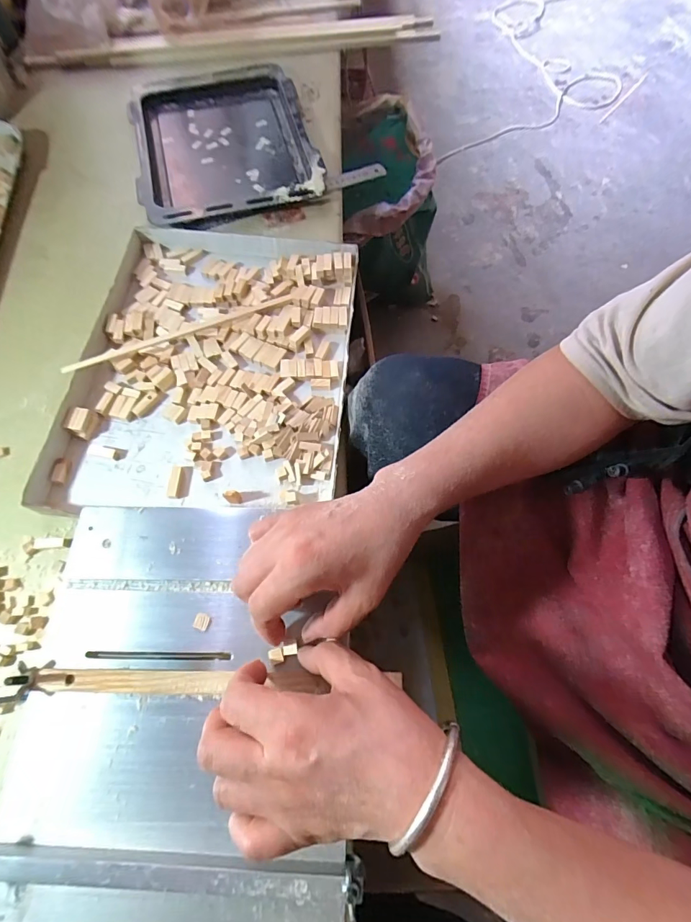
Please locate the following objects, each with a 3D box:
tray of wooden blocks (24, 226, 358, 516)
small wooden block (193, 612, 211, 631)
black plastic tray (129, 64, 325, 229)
[{"bbox_3d":[-0.157,-0.120,0.513,0.315,0.036,0.390,4,67,0],"label":"tray of wooden blocks"},{"bbox_3d":[-0.110,0.122,0.322,0.011,0.004,0.011,16,68,5],"label":"small wooden block"},{"bbox_3d":[-0.195,-0.503,0.670,0.263,0.036,0.332,-14,68,-7],"label":"black plastic tray"}]

